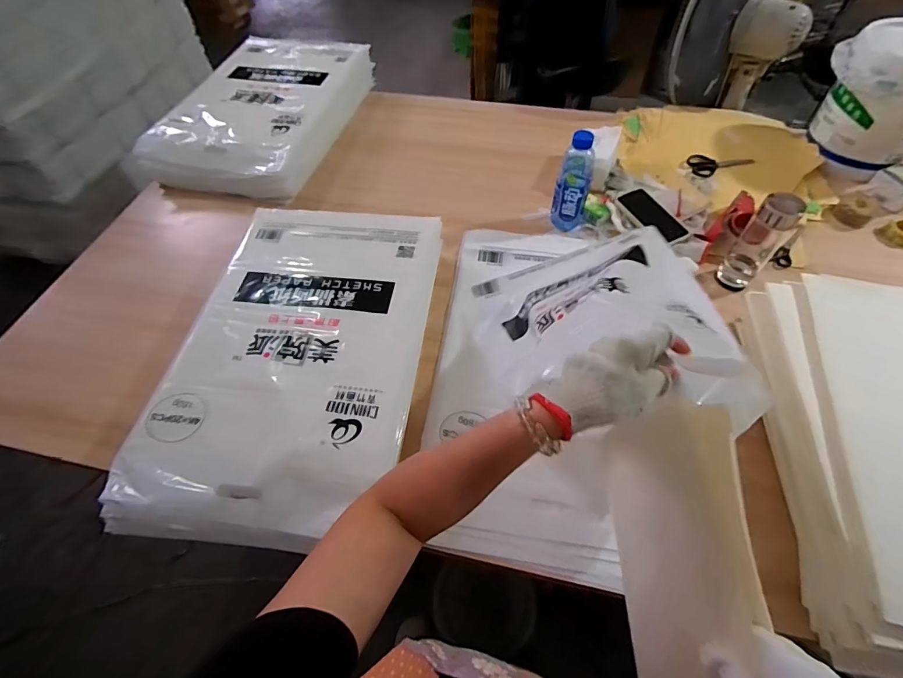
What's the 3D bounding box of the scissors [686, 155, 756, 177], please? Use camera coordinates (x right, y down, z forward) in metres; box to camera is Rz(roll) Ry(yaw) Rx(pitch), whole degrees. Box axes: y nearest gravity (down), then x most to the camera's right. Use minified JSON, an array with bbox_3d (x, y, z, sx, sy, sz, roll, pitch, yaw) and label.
[{"bbox_3d":[0.638,-0.405,1.023,0.168,0.016,0.065,-4,57,-1],"label":"scissors"}]

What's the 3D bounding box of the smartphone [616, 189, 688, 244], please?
[{"bbox_3d":[0.427,-0.263,0.946,0.074,0.012,0.160,-21,59,-12],"label":"smartphone"}]

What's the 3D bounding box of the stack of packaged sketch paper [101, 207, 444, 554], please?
[{"bbox_3d":[-0.254,0.015,0.749,0.391,0.095,0.594,5,57,4],"label":"stack of packaged sketch paper"}]

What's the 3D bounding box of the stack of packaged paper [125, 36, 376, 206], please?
[{"bbox_3d":[-0.475,-0.596,1.143,0.399,0.096,0.619,9,57,7],"label":"stack of packaged paper"}]

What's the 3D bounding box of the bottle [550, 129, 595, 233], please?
[{"bbox_3d":[0.251,-0.320,0.902,0.066,0.182,0.064,16,59,12],"label":"bottle"}]

